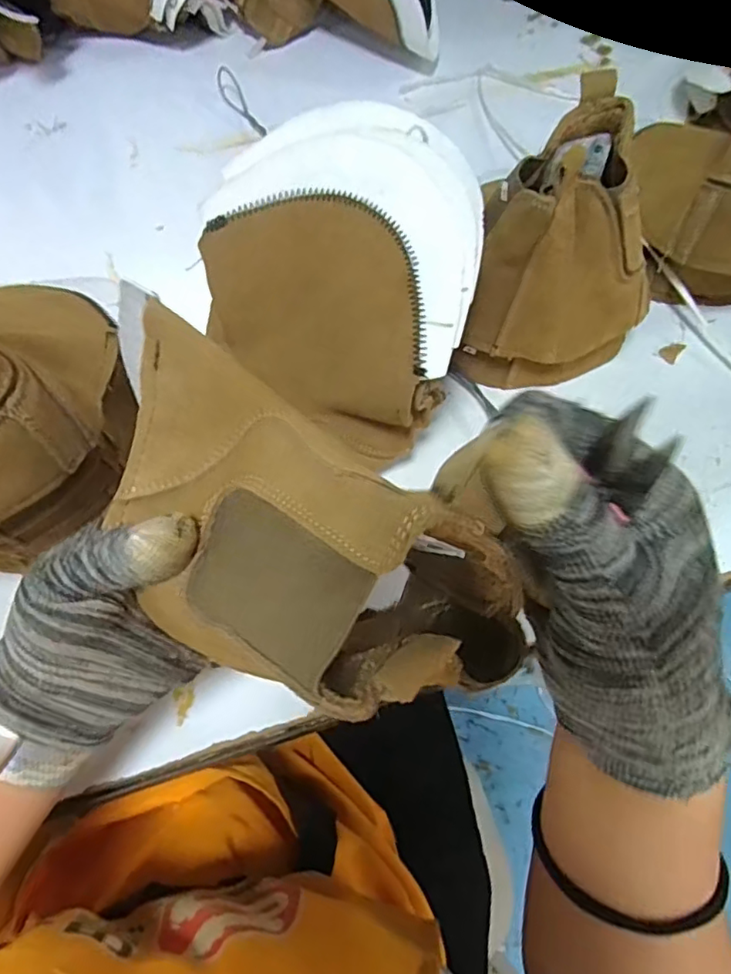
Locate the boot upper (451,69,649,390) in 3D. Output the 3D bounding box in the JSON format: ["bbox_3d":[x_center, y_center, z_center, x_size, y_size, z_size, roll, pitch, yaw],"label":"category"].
[{"bbox_3d":[0.130,-0.142,0.400,0.129,0.178,0.091,-37,69,-16],"label":"boot upper"}]

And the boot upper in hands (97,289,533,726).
[{"bbox_3d":[-0.041,0.010,0.214,0.192,0.069,0.086,34,69,27],"label":"boot upper in hands"}]

